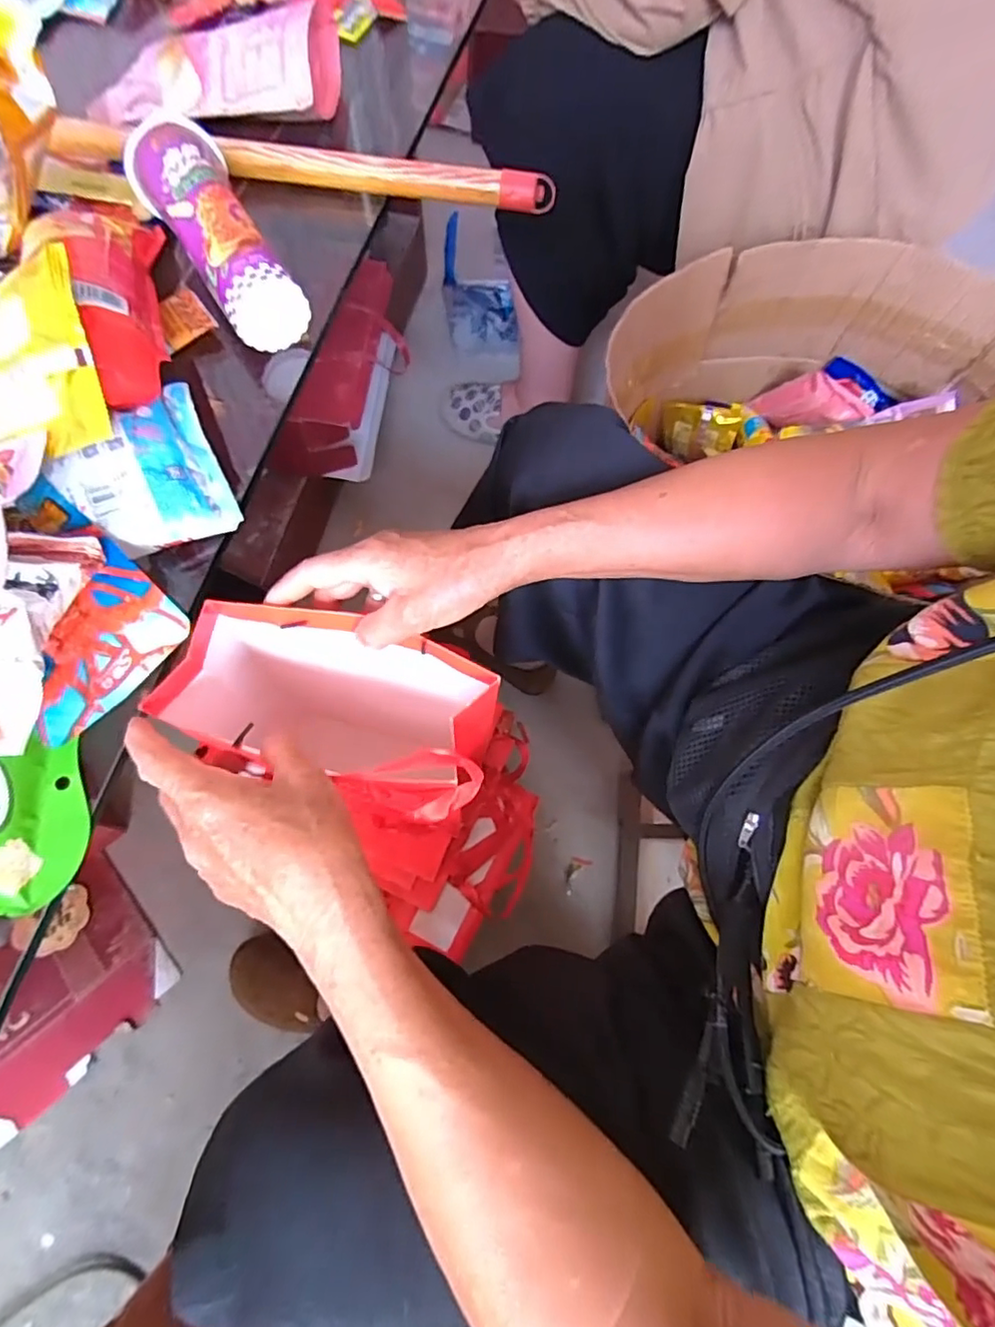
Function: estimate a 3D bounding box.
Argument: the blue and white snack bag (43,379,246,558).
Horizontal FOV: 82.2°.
[{"bbox_3d":[-0.229,-0.127,0.365,0.087,0.033,0.110,-26,71,-11],"label":"blue and white snack bag"}]

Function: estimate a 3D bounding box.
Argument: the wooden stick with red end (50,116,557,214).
[{"bbox_3d":[-0.167,-0.436,0.498,0.432,0.028,0.020,7,69,1],"label":"wooden stick with red end"}]

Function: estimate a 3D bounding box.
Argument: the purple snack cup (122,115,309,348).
[{"bbox_3d":[-0.210,-0.327,0.430,0.066,0.060,0.186,-32,73,-13],"label":"purple snack cup"}]

